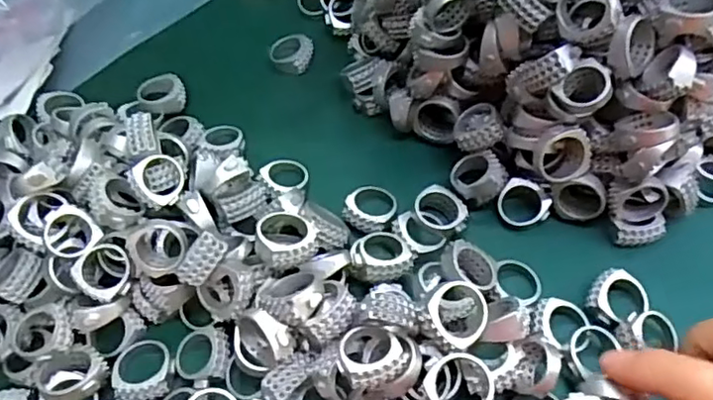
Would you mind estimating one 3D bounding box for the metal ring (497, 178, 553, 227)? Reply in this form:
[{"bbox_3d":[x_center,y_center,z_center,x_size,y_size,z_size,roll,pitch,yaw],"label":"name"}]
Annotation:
[{"bbox_3d":[0.076,0.002,0.276,0.023,0.008,0.021,-1,65,3],"label":"metal ring"}]

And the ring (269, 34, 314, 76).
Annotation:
[{"bbox_3d":[-0.036,-0.081,0.332,0.022,0.009,0.023,-1,65,3],"label":"ring"}]

